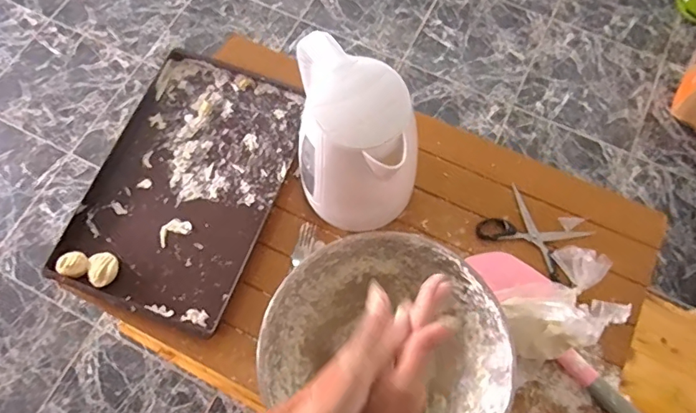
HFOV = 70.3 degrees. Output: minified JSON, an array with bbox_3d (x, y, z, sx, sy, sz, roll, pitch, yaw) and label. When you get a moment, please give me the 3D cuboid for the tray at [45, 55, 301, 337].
[{"bbox_3d":[-0.220,-0.036,0.694,0.246,0.021,0.375,18,71,7],"label":"tray"}]

